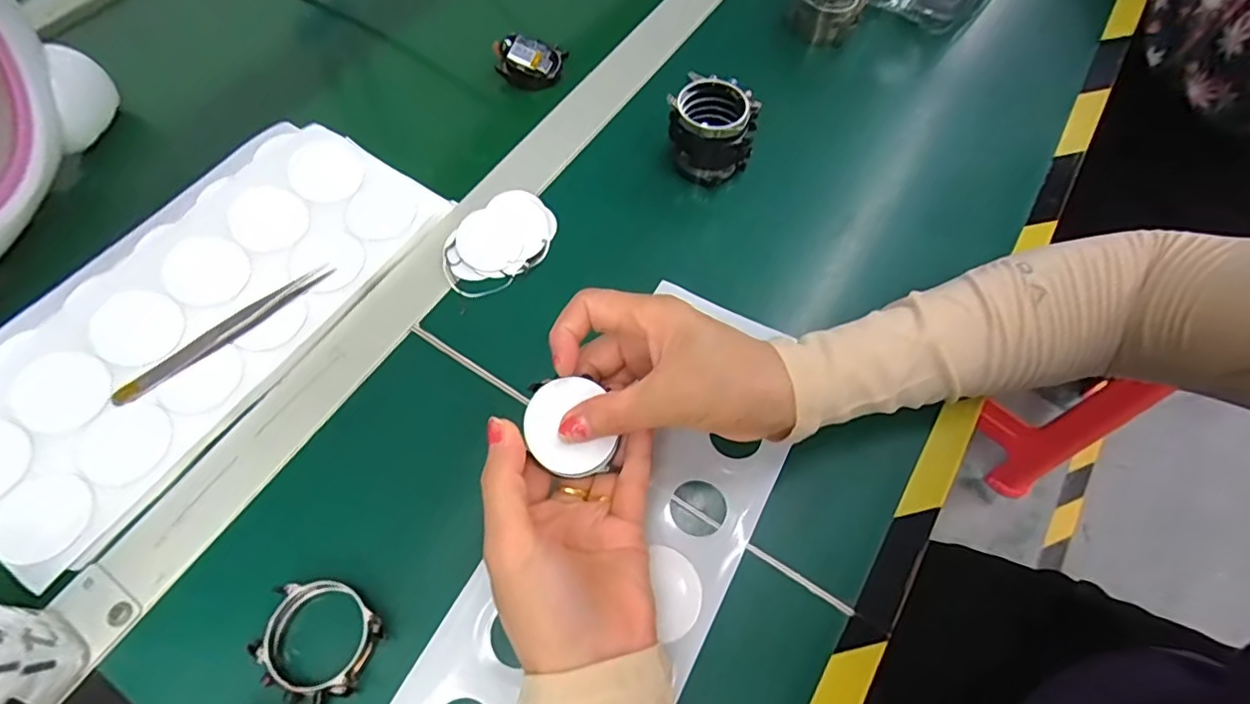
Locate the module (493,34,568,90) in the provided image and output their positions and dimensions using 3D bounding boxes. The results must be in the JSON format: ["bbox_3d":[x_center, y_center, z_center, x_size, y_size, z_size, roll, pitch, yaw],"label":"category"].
[{"bbox_3d":[-0.072,-0.225,0.441,0.047,0.023,0.037,19,64,11],"label":"module"}]

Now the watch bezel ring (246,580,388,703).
[{"bbox_3d":[-0.138,0.129,0.257,0.051,0.011,0.047,20,64,11],"label":"watch bezel ring"}]

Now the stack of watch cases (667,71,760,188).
[{"bbox_3d":[0.057,-0.144,0.374,0.054,0.048,0.049,19,64,11],"label":"stack of watch cases"}]

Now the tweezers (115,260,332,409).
[{"bbox_3d":[-0.225,-0.011,0.328,0.126,0.008,0.011,-38,67,-17],"label":"tweezers"}]

